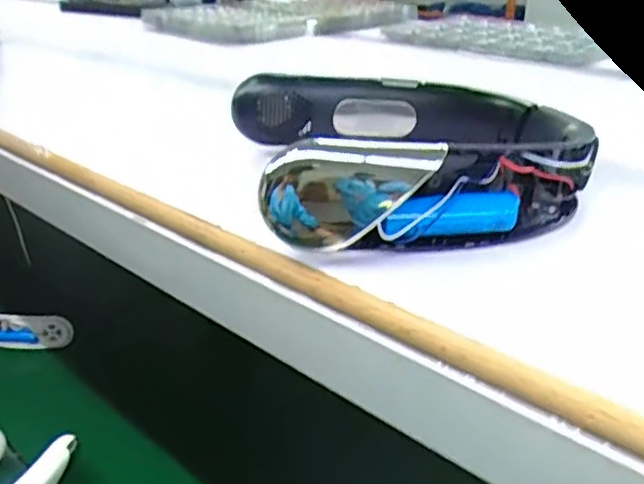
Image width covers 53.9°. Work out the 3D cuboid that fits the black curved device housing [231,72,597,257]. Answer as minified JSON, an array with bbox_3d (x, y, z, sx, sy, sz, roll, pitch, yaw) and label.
[{"bbox_3d":[0.049,-0.055,0.379,0.189,0.056,0.197,-7,27,-10],"label":"black curved device housing"}]

